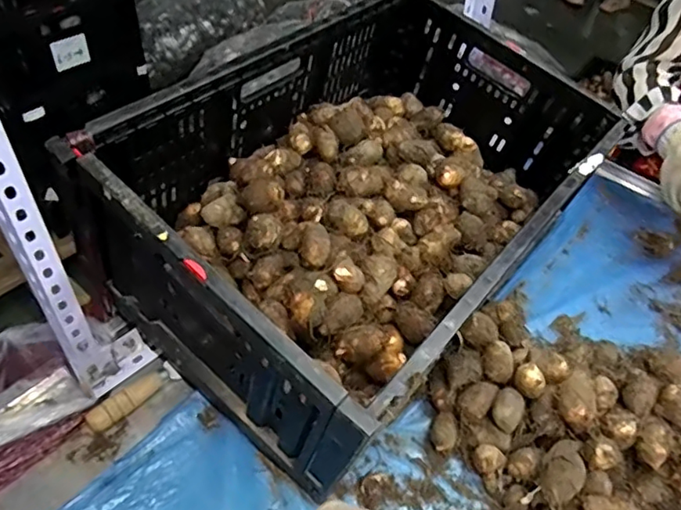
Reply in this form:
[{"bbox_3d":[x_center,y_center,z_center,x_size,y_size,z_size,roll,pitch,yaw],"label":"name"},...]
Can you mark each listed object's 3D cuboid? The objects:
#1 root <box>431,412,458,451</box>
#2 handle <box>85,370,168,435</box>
[{"bbox_3d":[0.121,0.204,0.646,0.030,0.022,0.044,16,48,10],"label":"root"},{"bbox_3d":[-0.244,0.162,0.638,0.027,0.024,0.098,37,55,26],"label":"handle"}]

